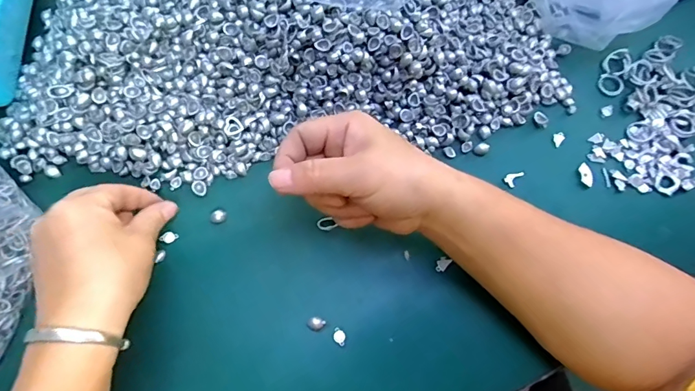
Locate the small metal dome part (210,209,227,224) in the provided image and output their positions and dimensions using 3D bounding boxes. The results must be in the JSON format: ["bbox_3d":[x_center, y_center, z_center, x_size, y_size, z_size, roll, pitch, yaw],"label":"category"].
[{"bbox_3d":[-0.100,0.016,0.333,0.012,0.004,0.011,0,73,-1],"label":"small metal dome part"}]

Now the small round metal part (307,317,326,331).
[{"bbox_3d":[-0.023,0.093,0.310,0.012,0.004,0.009,17,73,4],"label":"small round metal part"}]

